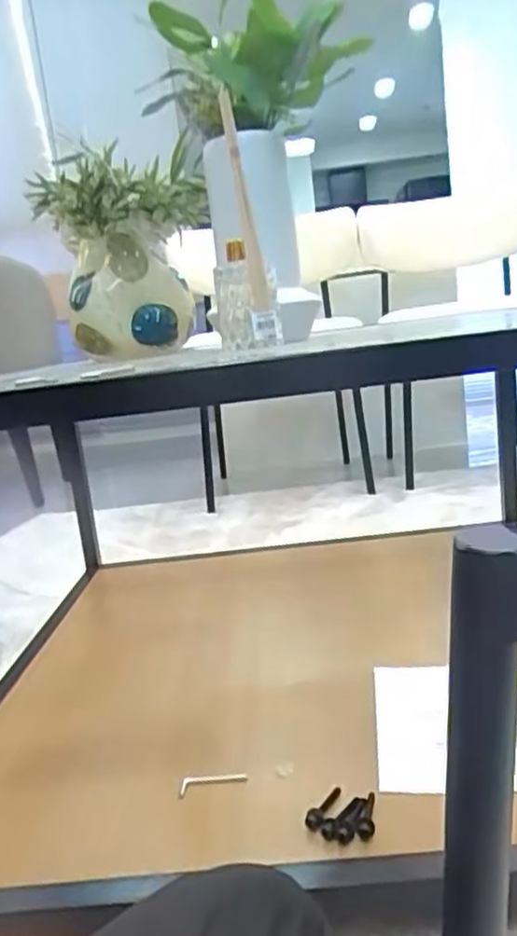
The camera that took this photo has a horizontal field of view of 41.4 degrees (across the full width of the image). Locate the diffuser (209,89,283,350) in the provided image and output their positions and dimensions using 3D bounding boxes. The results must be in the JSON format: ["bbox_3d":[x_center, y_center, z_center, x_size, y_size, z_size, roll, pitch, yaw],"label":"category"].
[{"bbox_3d":[-0.017,-0.209,0.632,0.070,0.191,0.087,-8,12,0],"label":"diffuser"}]

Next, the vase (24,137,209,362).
[{"bbox_3d":[-0.163,-0.278,0.904,0.210,0.223,0.184,-11,12,-16],"label":"vase"}]

